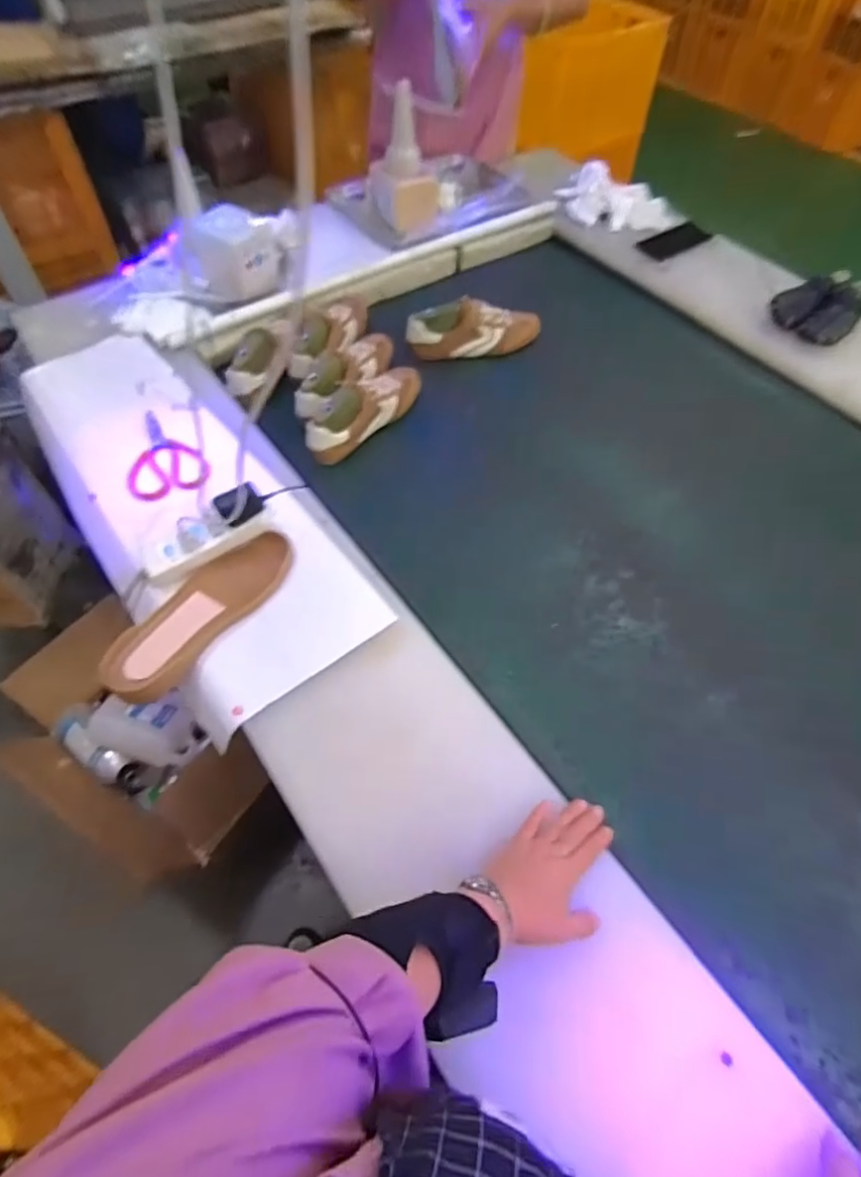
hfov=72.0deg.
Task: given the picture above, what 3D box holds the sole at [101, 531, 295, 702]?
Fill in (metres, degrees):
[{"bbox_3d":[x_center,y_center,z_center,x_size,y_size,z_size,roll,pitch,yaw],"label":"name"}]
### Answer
[{"bbox_3d":[-0.283,0.024,0.736,0.096,0.031,0.266,31,61,18],"label":"sole"}]

